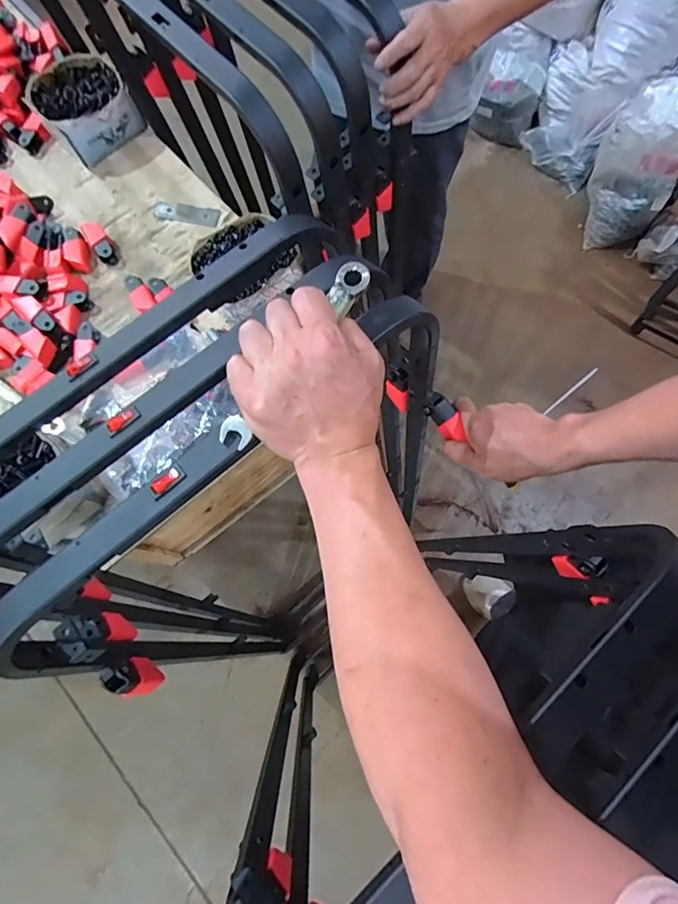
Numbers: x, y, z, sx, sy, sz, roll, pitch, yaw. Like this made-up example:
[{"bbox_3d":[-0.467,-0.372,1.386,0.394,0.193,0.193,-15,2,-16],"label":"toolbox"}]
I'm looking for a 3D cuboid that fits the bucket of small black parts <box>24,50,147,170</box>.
[{"bbox_3d":[-0.473,-0.638,0.843,0.152,0.078,0.177,-39,77,-9],"label":"bucket of small black parts"}]

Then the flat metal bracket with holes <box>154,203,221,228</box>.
[{"bbox_3d":[-0.275,-0.430,0.819,0.119,0.005,0.043,10,75,2],"label":"flat metal bracket with holes"}]

